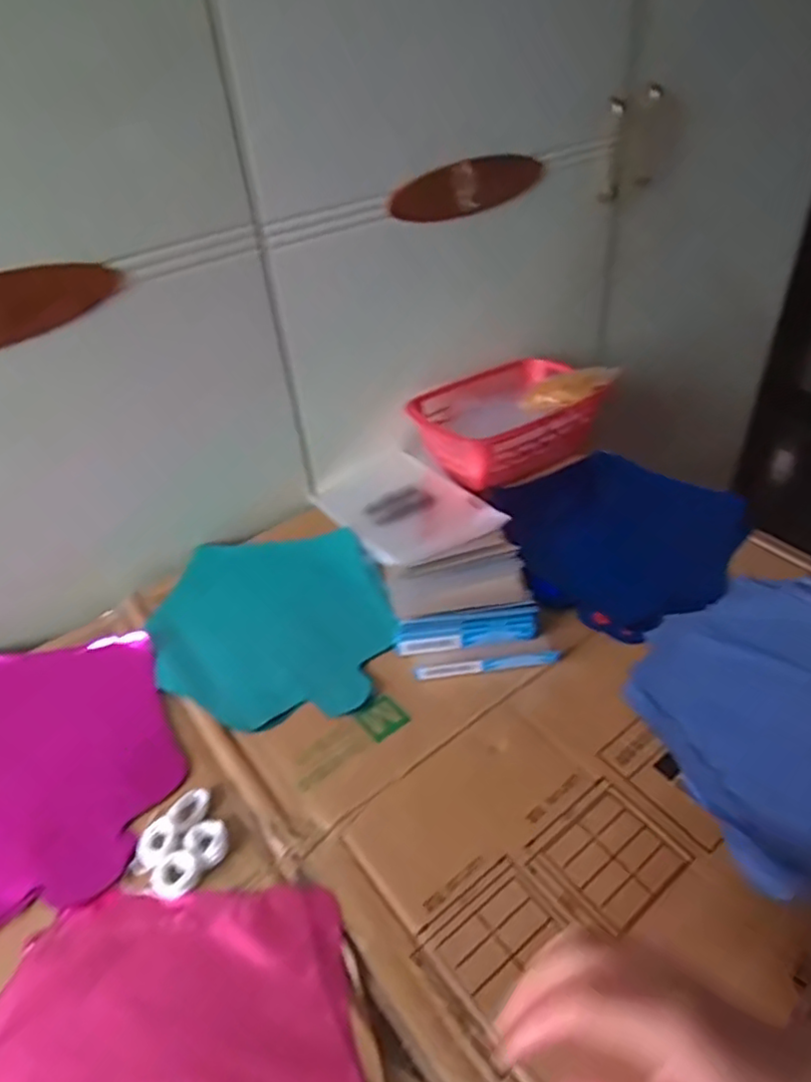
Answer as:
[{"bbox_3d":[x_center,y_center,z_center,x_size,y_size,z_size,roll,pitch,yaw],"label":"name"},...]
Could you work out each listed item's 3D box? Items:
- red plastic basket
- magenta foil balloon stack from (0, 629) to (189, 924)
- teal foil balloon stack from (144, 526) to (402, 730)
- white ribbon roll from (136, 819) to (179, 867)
[{"bbox_3d":[0.117,-0.146,0.774,0.227,0.068,0.158,-19,42,-16],"label":"red plastic basket"},{"bbox_3d":[-0.292,0.164,0.500,0.240,0.004,0.232,-7,40,-2],"label":"magenta foil balloon stack"},{"bbox_3d":[-0.118,0.067,0.592,0.201,0.011,0.214,-10,40,-6],"label":"teal foil balloon stack"},{"bbox_3d":[-0.165,0.199,0.442,0.027,0.009,0.027,-3,40,3],"label":"white ribbon roll"}]

